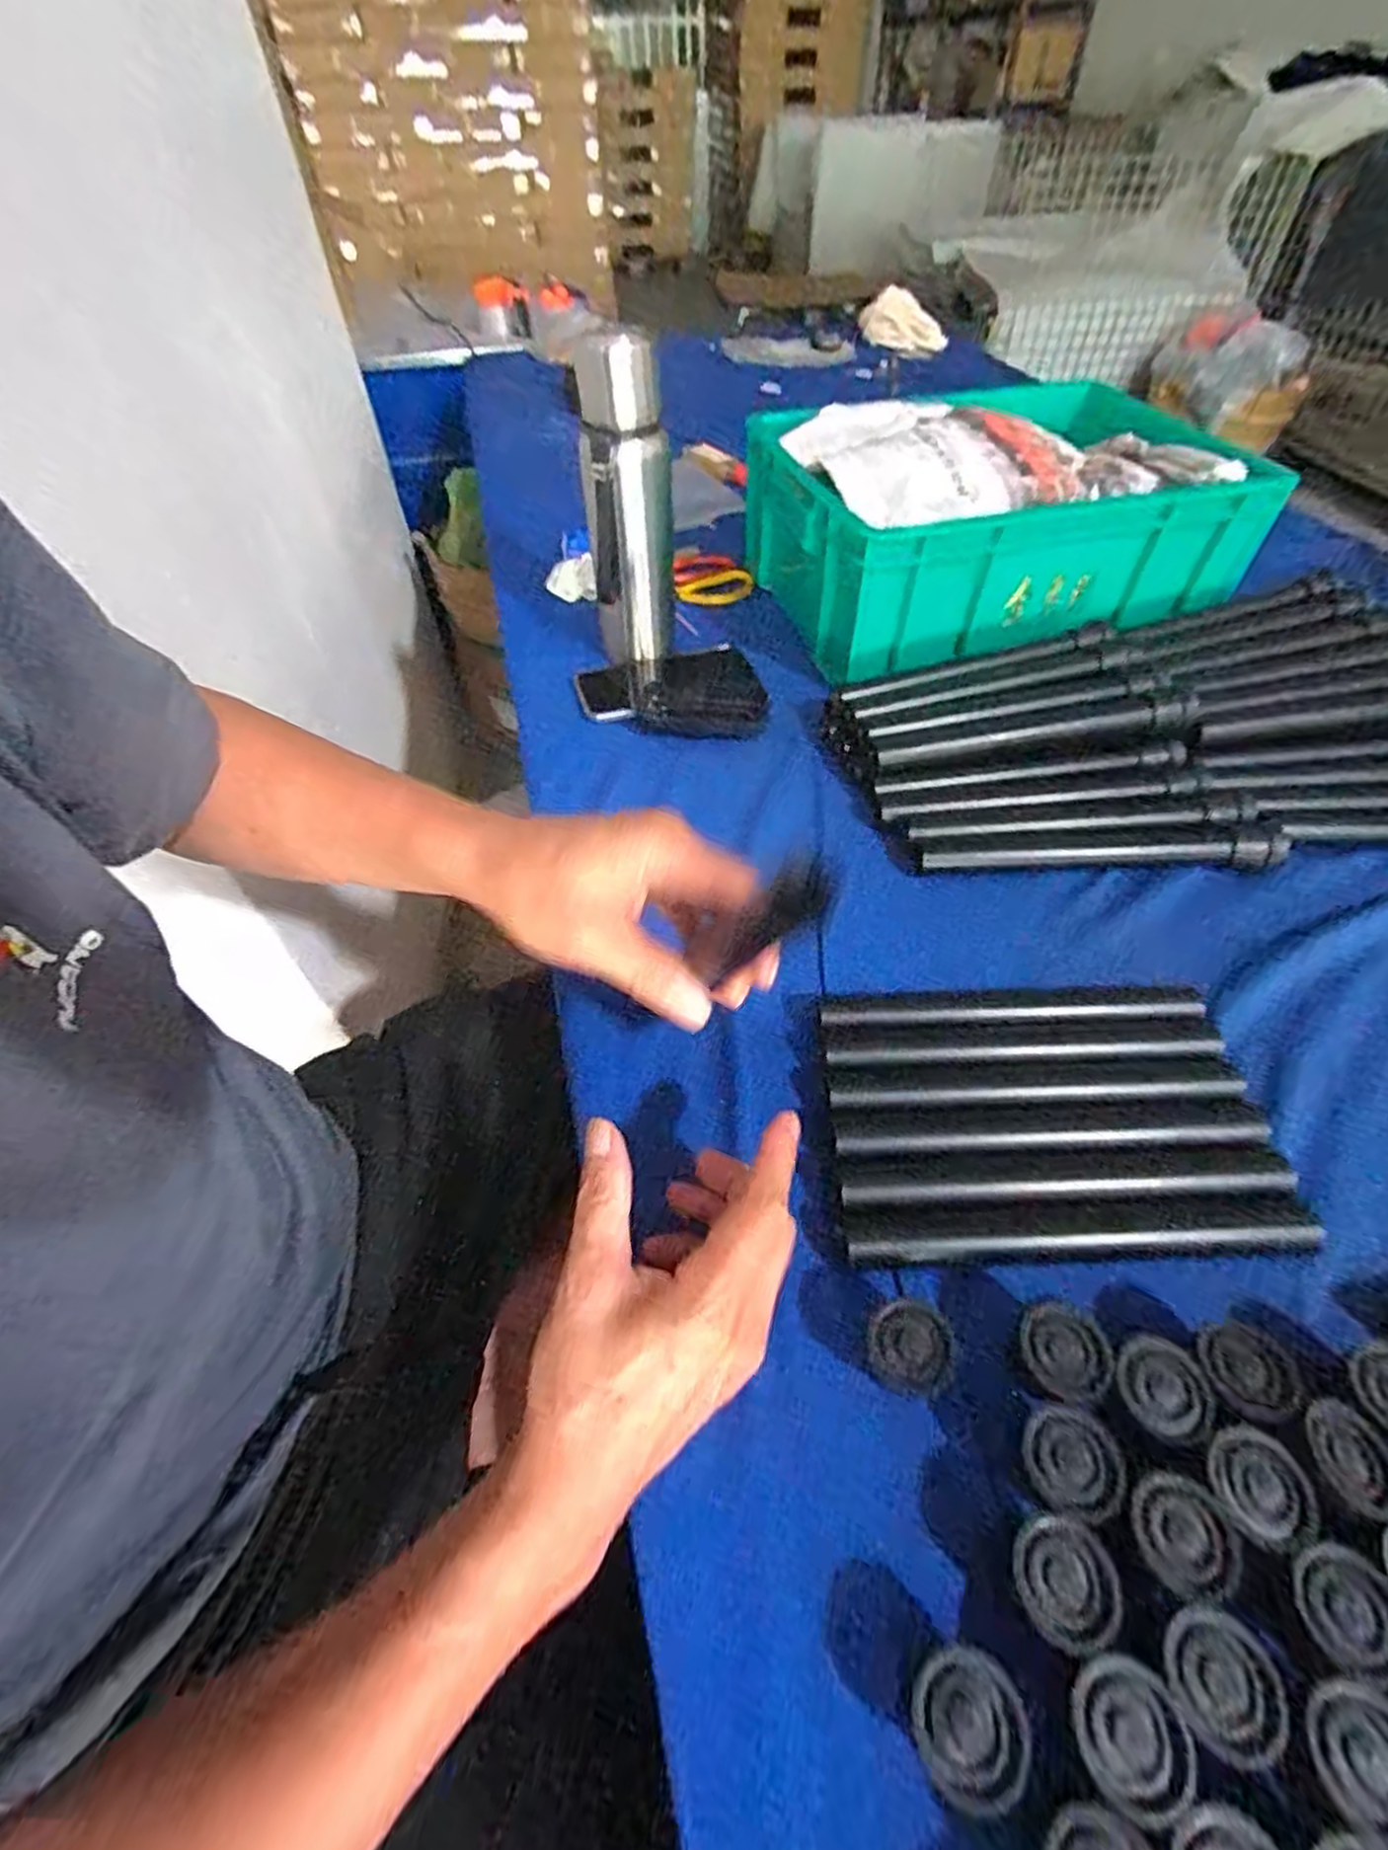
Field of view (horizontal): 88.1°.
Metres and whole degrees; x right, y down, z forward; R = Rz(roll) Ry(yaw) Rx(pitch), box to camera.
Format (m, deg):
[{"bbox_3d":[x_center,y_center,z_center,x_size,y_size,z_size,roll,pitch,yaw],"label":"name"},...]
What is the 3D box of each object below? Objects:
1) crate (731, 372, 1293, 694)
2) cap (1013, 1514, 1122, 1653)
[{"bbox_3d":[0.291,-0.397,0.708,0.422,0.153,0.318,-14,51,-10],"label":"crate"},{"bbox_3d":[0.129,0.226,0.248,0.035,0.005,0.033,-1,49,1],"label":"cap"}]

